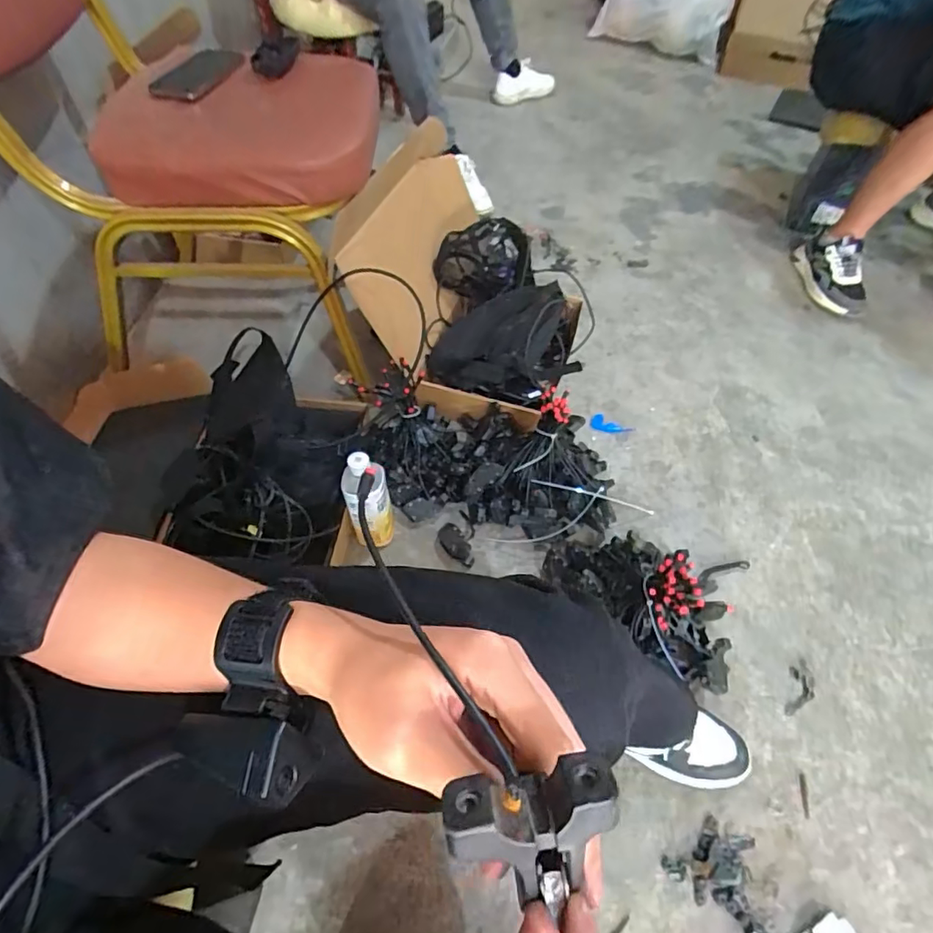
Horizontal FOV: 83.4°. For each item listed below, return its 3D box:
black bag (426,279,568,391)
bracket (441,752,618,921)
[{"bbox_3d":[0.049,-0.255,0.995,0.223,0.144,0.208,16,56,9],"label":"black bag"},{"bbox_3d":[0.019,0.108,0.152,0.048,0.029,0.032,-9,56,-7],"label":"bracket"}]

